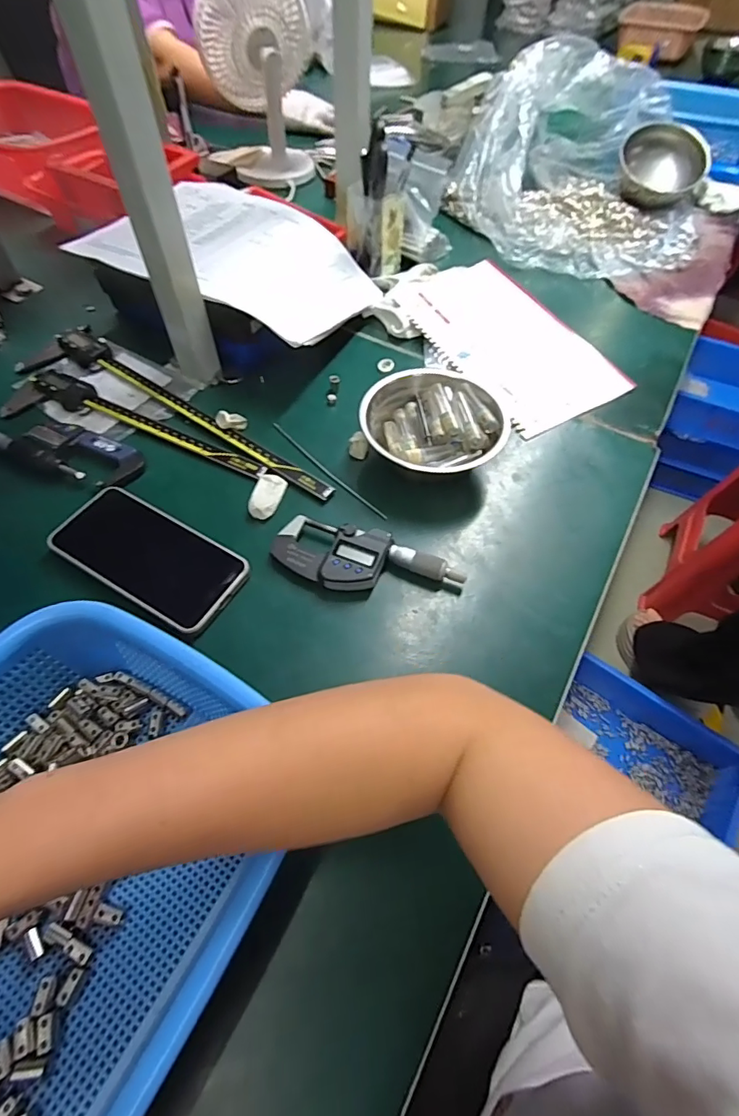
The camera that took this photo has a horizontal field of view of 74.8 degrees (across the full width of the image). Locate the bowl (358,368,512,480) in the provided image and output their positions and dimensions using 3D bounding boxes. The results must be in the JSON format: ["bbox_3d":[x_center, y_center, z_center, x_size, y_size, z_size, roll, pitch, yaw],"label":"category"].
[{"bbox_3d":[0.056,-0.114,0.435,0.124,0.048,0.105,-19,60,-13],"label":"bowl"}]

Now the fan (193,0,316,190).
[{"bbox_3d":[-0.165,-0.723,0.731,0.158,0.233,0.110,-9,58,-7],"label":"fan"}]

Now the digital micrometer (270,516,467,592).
[{"bbox_3d":[-0.004,0.003,0.382,0.148,0.025,0.052,17,58,9],"label":"digital micrometer"}]

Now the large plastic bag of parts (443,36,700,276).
[{"bbox_3d":[0.334,-0.602,0.695,0.350,0.132,0.431,25,60,14],"label":"large plastic bag of parts"}]

